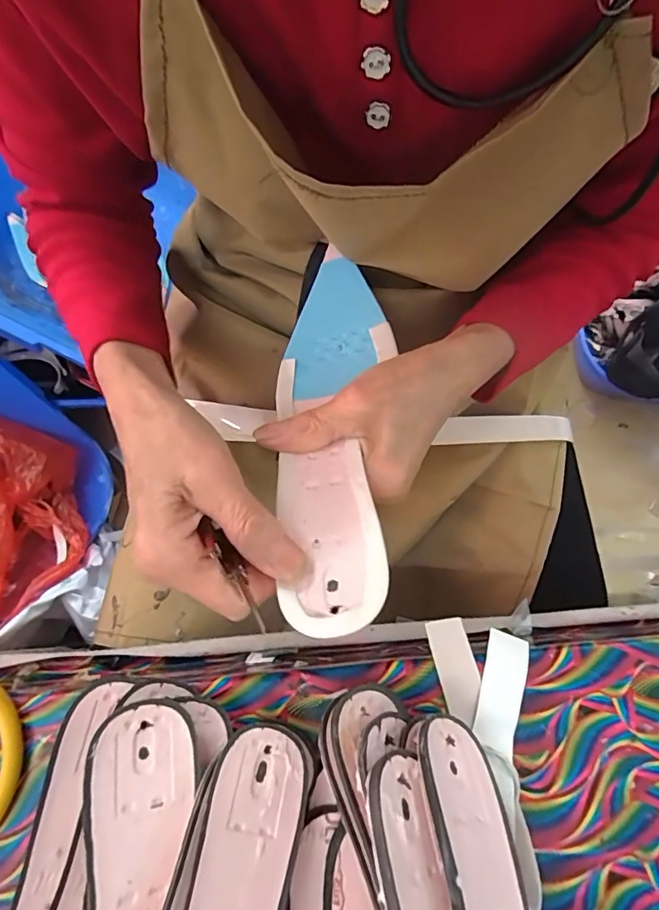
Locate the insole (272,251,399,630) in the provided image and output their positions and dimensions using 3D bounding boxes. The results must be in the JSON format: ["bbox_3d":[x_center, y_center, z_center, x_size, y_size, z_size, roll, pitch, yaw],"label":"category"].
[{"bbox_3d":[-0.001,-0.028,0.282,0.069,0.033,0.250,-4,53,14],"label":"insole"}]

